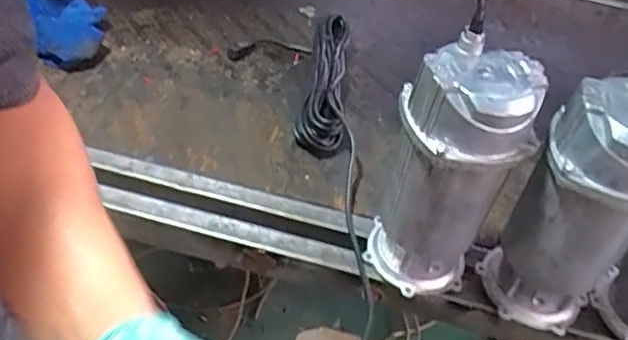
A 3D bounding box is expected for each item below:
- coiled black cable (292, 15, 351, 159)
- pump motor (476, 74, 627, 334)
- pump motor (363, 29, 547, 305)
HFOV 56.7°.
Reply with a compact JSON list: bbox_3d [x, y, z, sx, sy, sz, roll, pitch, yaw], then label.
[{"bbox_3d":[0.021,-0.166,1.007,0.079,0.052,0.375,8,43,-1],"label":"coiled black cable"},{"bbox_3d":[0.292,0.050,0.644,0.135,0.292,0.109,28,46,19],"label":"pump motor"},{"bbox_3d":[0.151,0.012,0.658,0.122,0.295,0.116,5,43,-5],"label":"pump motor"}]

